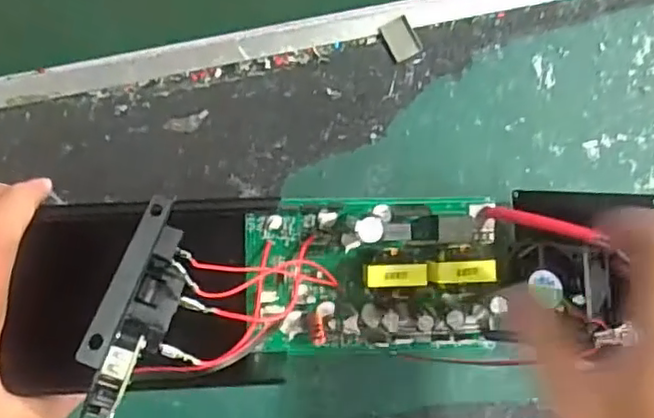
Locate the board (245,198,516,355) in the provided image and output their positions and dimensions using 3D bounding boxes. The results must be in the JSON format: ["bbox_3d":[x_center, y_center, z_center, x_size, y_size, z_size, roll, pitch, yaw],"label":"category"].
[{"bbox_3d":[0.033,0.042,0.379,0.157,0.043,0.094,-1,92,-2],"label":"board"}]

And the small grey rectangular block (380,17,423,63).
[{"bbox_3d":[0.045,-0.103,0.384,0.019,0.004,0.025,-29,93,0],"label":"small grey rectangular block"}]

